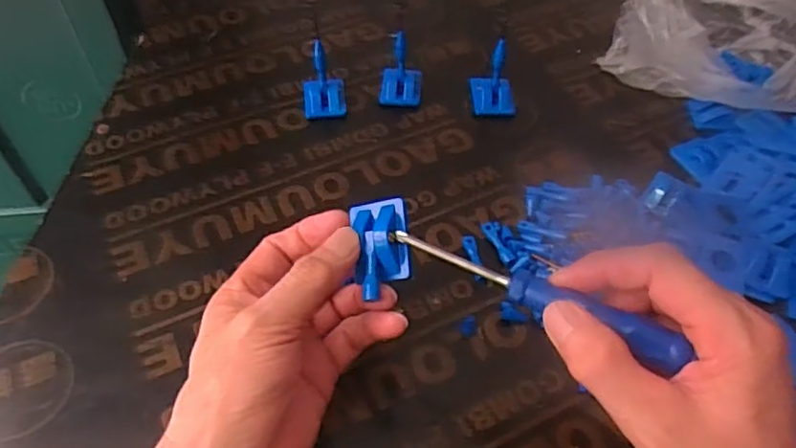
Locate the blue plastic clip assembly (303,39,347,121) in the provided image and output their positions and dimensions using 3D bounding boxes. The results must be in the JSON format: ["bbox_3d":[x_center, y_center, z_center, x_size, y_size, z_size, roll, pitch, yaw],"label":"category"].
[{"bbox_3d":[-0.063,-0.120,0.512,0.035,0.054,0.035,-5,53,-5],"label":"blue plastic clip assembly"}]

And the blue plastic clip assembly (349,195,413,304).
[{"bbox_3d":[-0.008,0.010,0.331,0.029,0.020,0.054,-5,53,-4],"label":"blue plastic clip assembly"}]

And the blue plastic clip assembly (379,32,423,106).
[{"bbox_3d":[0.003,-0.131,0.521,0.035,0.055,0.027,4,53,2],"label":"blue plastic clip assembly"}]

